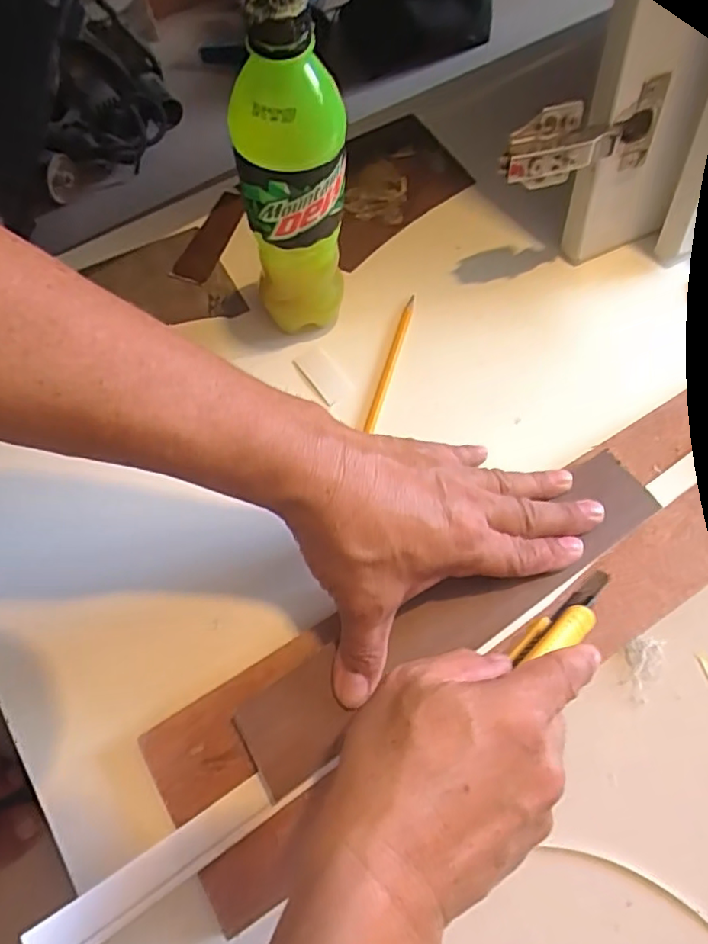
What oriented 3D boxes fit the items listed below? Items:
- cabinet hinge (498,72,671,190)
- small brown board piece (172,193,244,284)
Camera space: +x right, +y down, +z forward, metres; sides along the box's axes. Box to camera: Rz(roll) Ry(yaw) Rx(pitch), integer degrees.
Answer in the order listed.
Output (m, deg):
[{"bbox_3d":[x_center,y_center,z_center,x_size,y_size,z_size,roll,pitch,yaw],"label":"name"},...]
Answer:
[{"bbox_3d":[0.155,-0.220,0.408,0.122,0.049,0.031,-24,69,-11],"label":"cabinet hinge"},{"bbox_3d":[-0.116,-0.196,0.503,0.030,0.007,0.095,18,71,10],"label":"small brown board piece"}]

